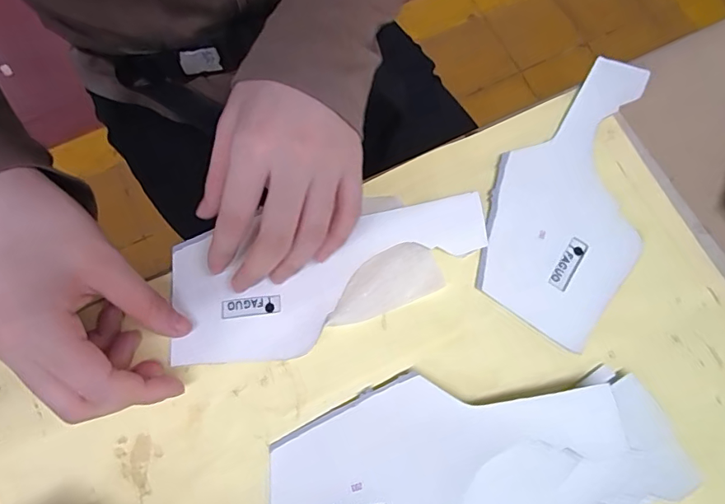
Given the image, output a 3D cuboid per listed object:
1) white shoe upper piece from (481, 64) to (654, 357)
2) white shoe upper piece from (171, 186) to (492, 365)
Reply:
[{"bbox_3d":[0.132,-0.041,0.305,0.090,0.004,0.190,13,78,2],"label":"white shoe upper piece"},{"bbox_3d":[-0.017,0.017,0.283,0.188,0.009,0.078,-8,81,-3],"label":"white shoe upper piece"}]

